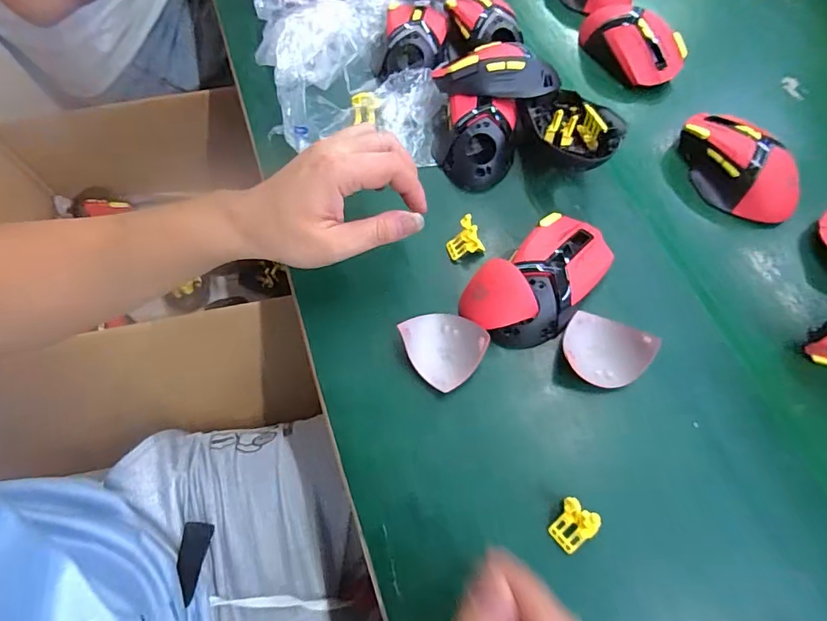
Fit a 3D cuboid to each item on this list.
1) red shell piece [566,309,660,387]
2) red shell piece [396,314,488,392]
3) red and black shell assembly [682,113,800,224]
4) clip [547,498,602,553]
[{"bbox_3d":[0.141,0.031,0.343,0.059,0.023,0.047,24,68,13],"label":"red shell piece"},{"bbox_3d":[0.022,0.025,0.348,0.059,0.025,0.052,41,73,18],"label":"red shell piece"},{"bbox_3d":[0.285,-0.128,0.410,0.057,0.037,0.118,-27,67,-10],"label":"red and black shell assembly"},{"bbox_3d":[0.100,0.136,0.293,0.025,0.034,0.026,-36,69,-14],"label":"clip"}]

